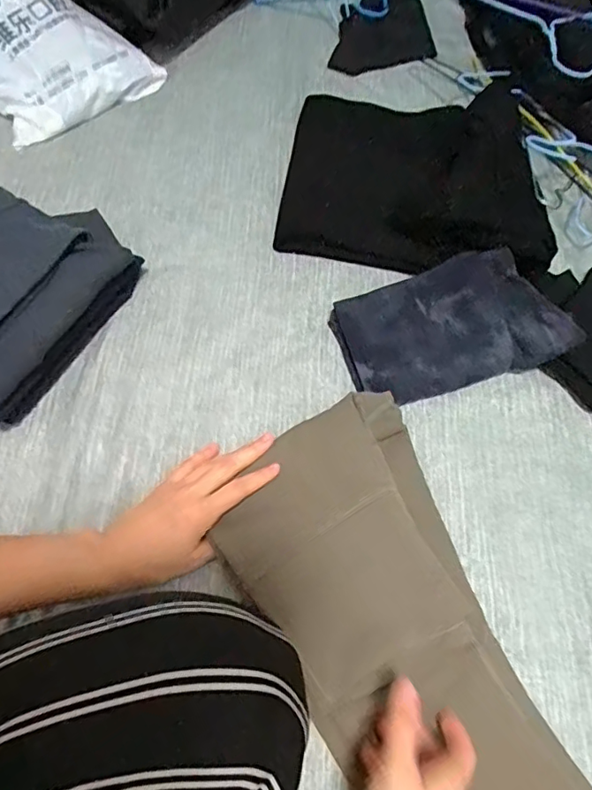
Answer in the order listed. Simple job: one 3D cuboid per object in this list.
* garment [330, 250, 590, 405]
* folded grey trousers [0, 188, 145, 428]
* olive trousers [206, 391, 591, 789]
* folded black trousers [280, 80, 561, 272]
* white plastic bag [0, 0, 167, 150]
[{"bbox_3d":[0.155,-0.070,0.559,0.215,0.056,0.135,-17,65,-10],"label":"garment"},{"bbox_3d":[-0.282,-0.099,0.534,0.161,0.097,0.222,29,66,12],"label":"folded grey trousers"},{"bbox_3d":[0.145,0.290,0.397,0.189,0.046,0.627,-26,72,-14],"label":"olive trousers"},{"bbox_3d":[0.137,-0.267,0.637,0.296,0.093,0.268,9,63,2],"label":"folded black trousers"},{"bbox_3d":[-0.347,-0.494,0.707,0.221,0.152,0.272,-35,70,-18],"label":"white plastic bag"}]

